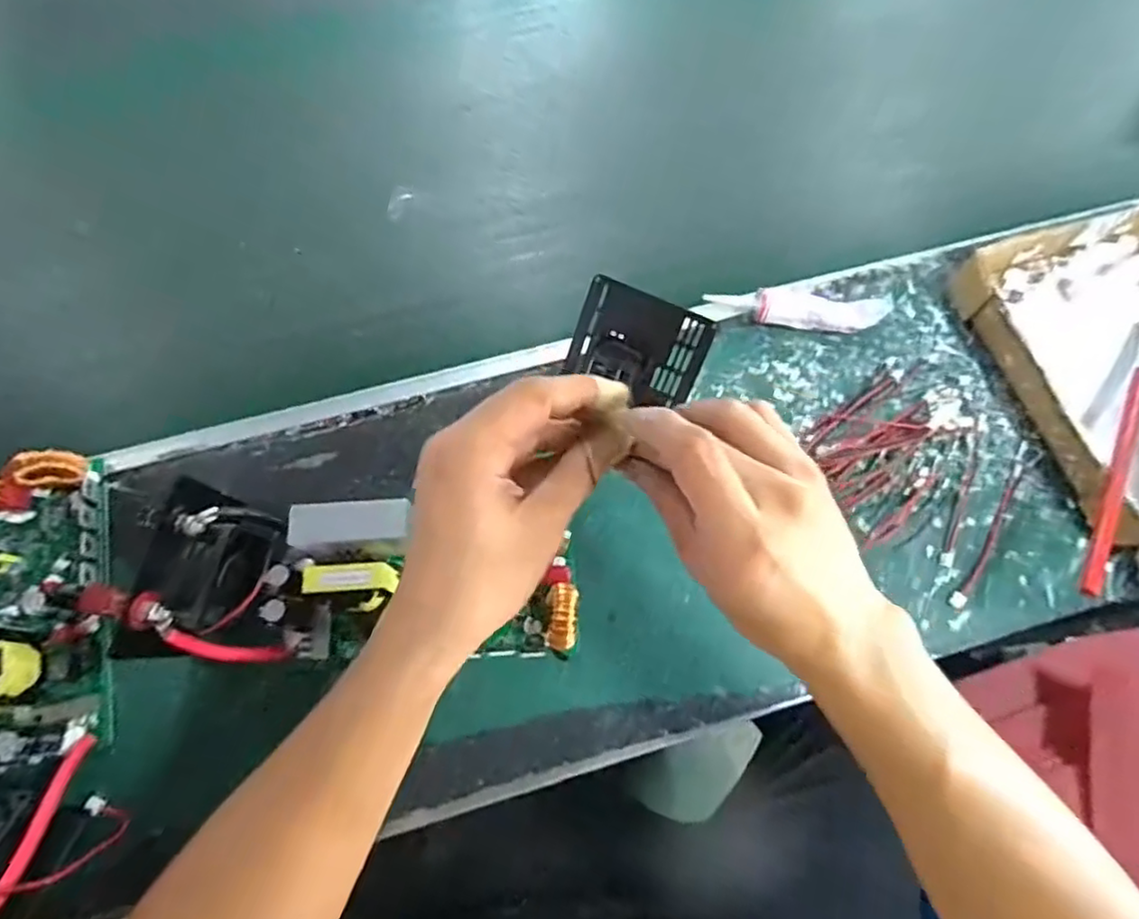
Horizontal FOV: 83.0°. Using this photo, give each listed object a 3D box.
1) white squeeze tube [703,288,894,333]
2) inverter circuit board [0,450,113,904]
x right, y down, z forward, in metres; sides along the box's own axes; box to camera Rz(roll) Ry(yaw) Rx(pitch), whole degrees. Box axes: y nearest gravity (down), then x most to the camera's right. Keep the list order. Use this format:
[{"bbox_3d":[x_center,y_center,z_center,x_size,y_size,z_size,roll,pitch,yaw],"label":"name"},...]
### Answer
[{"bbox_3d":[0.176,-0.112,0.484,0.137,0.025,0.034,2,69,0],"label":"white squeeze tube"},{"bbox_3d":[-0.343,0.130,0.370,0.118,0.060,0.273,-13,70,-6],"label":"inverter circuit board"}]

